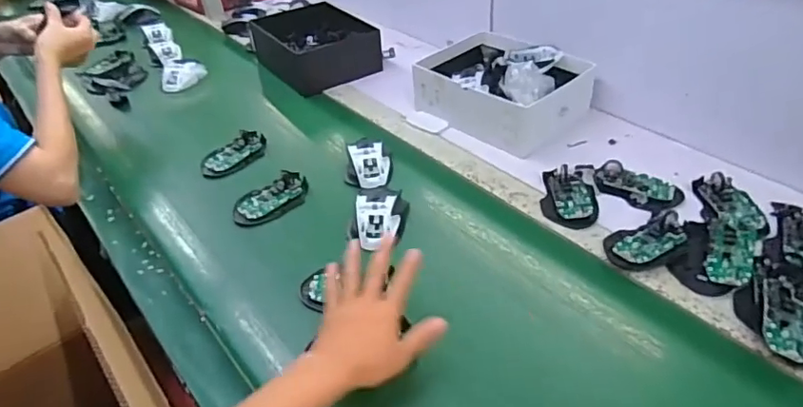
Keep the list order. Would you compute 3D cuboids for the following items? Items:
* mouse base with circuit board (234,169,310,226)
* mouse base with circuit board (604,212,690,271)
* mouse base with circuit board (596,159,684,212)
[{"bbox_3d":[-0.188,-0.007,0.787,0.114,0.018,0.062,-32,46,-29],"label":"mouse base with circuit board"},{"bbox_3d":[0.297,0.045,0.661,0.099,0.025,0.065,-12,40,-9],"label":"mouse base with circuit board"},{"bbox_3d":[0.326,-0.029,0.748,0.112,0.035,0.056,22,46,29],"label":"mouse base with circuit board"}]

